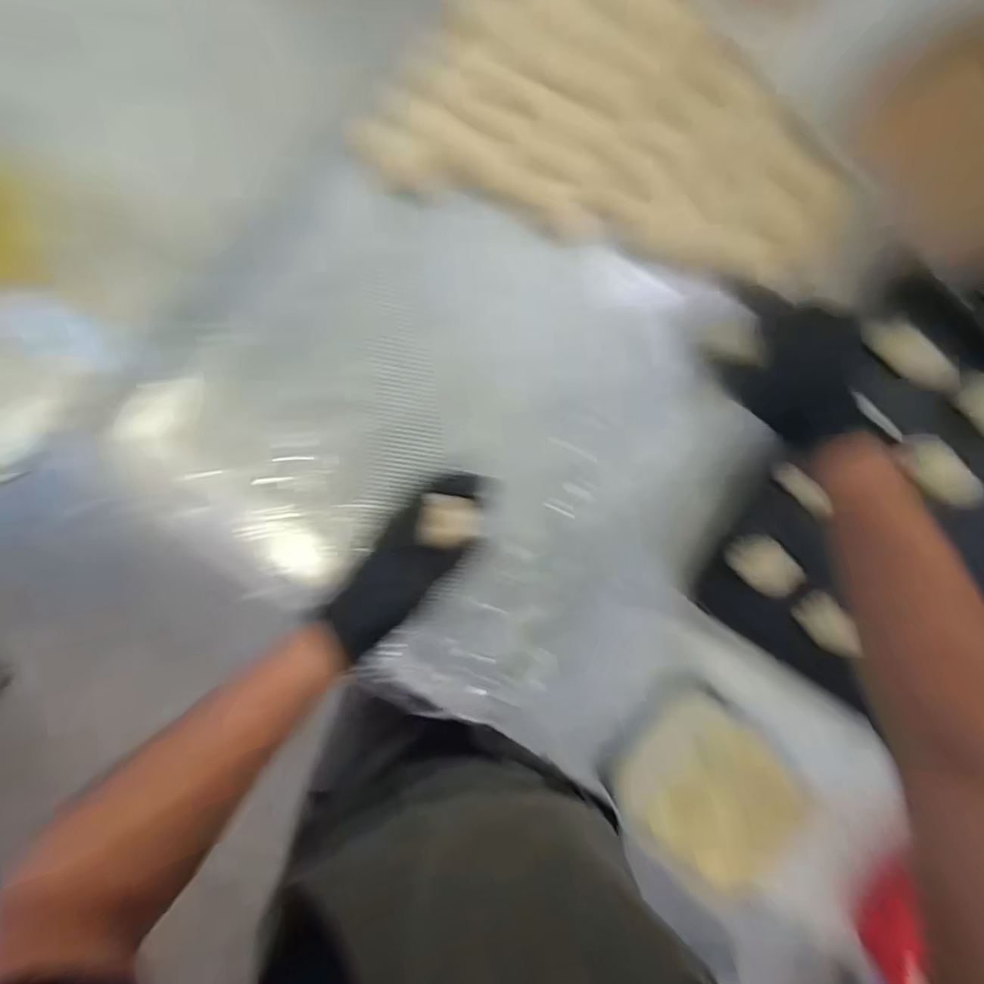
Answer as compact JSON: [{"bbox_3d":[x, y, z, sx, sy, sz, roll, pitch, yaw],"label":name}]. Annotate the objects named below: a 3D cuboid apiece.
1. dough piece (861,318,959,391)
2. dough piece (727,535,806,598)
[{"bbox_3d":[0.427,-0.143,0.573,0.108,0.033,0.029,36,89,-9],"label":"dough piece"},{"bbox_3d":[0.271,0.074,0.558,0.055,0.046,0.061,-37,98,-4],"label":"dough piece"}]

